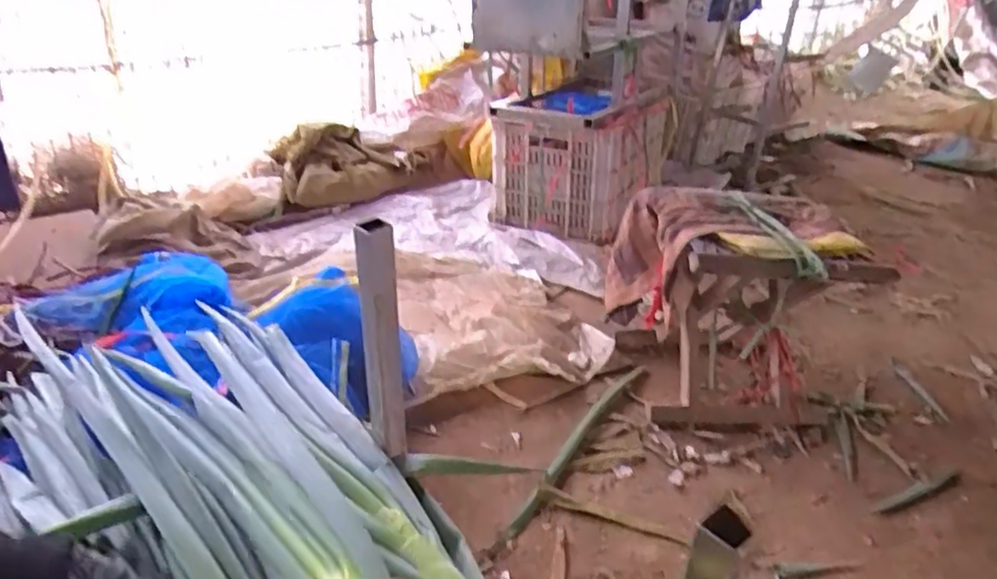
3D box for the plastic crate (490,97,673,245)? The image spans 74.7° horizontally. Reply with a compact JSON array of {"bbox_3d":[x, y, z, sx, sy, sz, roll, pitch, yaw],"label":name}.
[{"bbox_3d":[0.251,-0.403,1.923,0.401,0.318,0.495,14,30,19],"label":"plastic crate"}]

